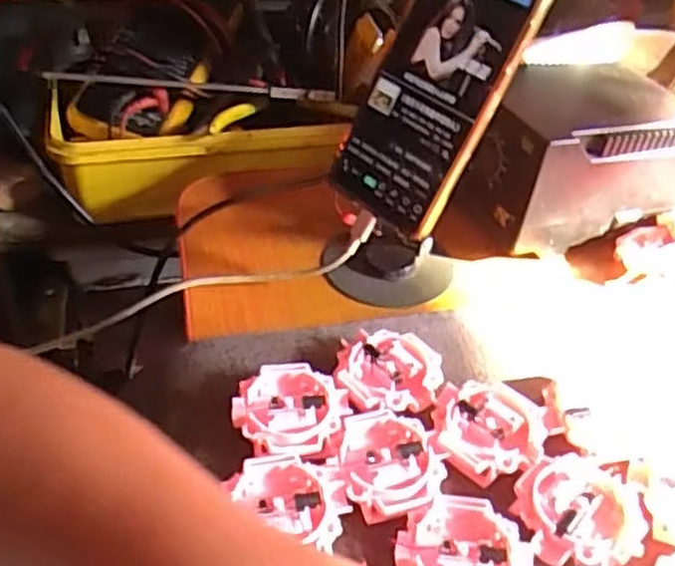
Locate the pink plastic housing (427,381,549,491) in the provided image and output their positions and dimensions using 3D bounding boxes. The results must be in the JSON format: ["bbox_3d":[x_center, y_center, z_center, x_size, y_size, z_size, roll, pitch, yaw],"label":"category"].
[{"bbox_3d":[0.072,0.073,0.355,0.050,0.017,0.055,2,40,-2],"label":"pink plastic housing"}]

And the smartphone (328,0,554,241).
[{"bbox_3d":[0.052,-0.110,0.388,0.015,0.161,0.076,5,29,-48],"label":"smartphone"}]

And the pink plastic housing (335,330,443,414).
[{"bbox_3d":[0.026,0.050,0.380,0.052,0.020,0.051,5,40,2],"label":"pink plastic housing"}]

